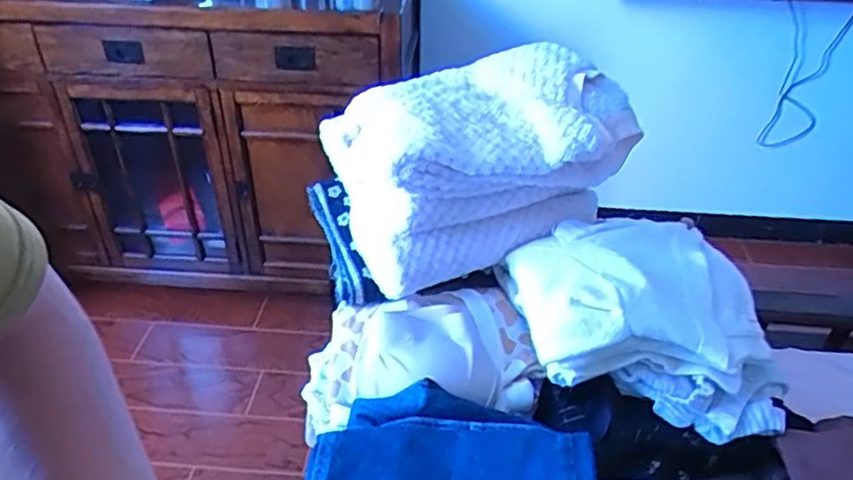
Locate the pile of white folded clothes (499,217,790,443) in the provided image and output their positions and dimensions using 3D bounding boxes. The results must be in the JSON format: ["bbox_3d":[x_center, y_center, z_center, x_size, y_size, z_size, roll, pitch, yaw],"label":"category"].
[{"bbox_3d":[0.235,0.085,0.725,0.273,0.128,0.183,5,36,5],"label":"pile of white folded clothes"}]

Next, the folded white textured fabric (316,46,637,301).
[{"bbox_3d":[0.063,-0.102,0.795,0.323,0.196,0.211,-8,37,-12],"label":"folded white textured fabric"}]

